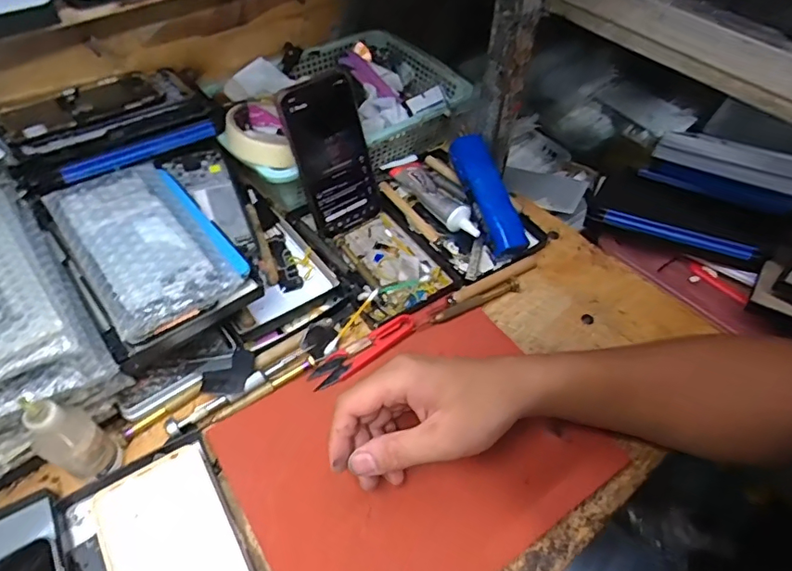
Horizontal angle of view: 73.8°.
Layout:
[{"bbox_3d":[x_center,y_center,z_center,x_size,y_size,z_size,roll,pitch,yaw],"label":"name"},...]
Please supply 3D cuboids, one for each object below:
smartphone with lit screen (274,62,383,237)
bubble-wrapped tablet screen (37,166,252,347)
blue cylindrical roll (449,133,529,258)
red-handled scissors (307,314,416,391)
[{"bbox_3d":[-0.059,-0.124,0.512,0.076,0.149,0.010,-29,37,-18],"label":"smartphone with lit screen"},{"bbox_3d":[-0.199,-0.035,0.426,0.107,0.022,0.168,-31,58,-23],"label":"bubble-wrapped tablet screen"},{"bbox_3d":[0.094,-0.094,0.540,0.038,0.029,0.134,-17,75,-16],"label":"blue cylindrical roll"},{"bbox_3d":[-0.026,0.055,0.456,0.101,0.007,0.027,-27,58,-22],"label":"red-handled scissors"}]

